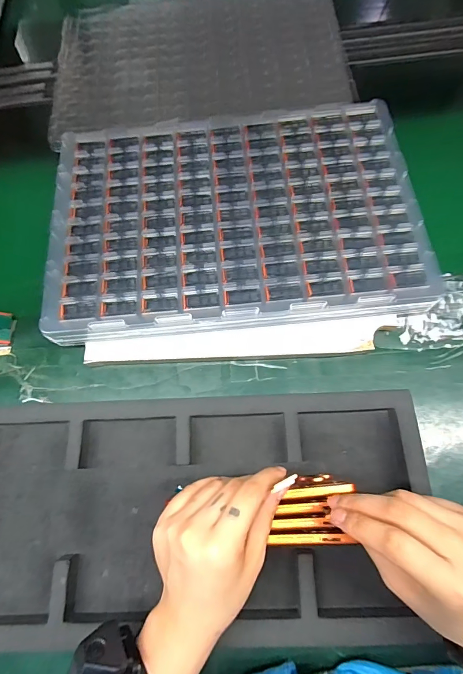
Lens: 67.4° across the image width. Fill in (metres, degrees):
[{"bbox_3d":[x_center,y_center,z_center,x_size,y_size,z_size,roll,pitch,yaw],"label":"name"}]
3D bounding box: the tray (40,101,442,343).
[{"bbox_3d":[0.001,-0.149,0.440,0.449,0.040,0.325,-6,70,1],"label":"tray"}]

